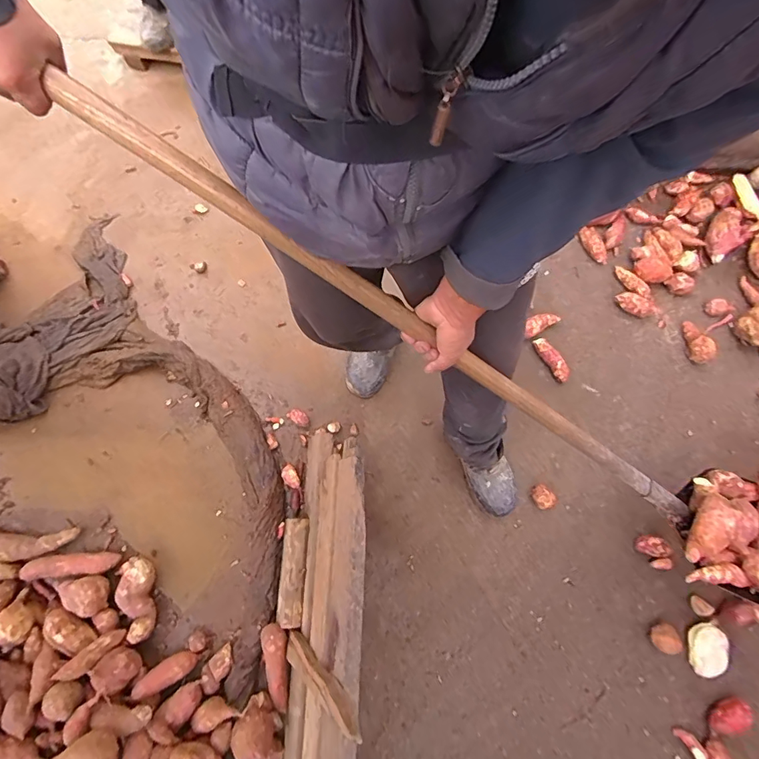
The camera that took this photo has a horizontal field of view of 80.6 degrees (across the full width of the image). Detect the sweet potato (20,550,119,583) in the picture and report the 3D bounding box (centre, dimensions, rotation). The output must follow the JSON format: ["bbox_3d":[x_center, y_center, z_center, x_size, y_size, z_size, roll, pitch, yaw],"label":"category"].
[{"bbox_3d":[-0.767,0.460,1.109,0.237,0.046,0.058,-7,73,-1],"label":"sweet potato"}]

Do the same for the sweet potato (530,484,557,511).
[{"bbox_3d":[0.423,0.304,1.157,0.054,0.034,0.060,-26,74,-6],"label":"sweet potato"}]

